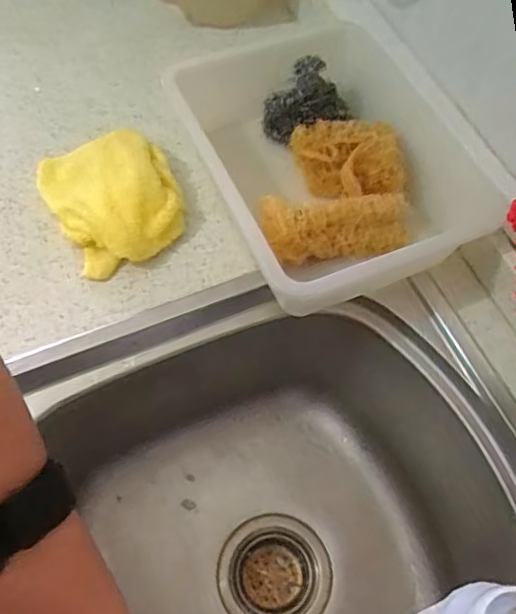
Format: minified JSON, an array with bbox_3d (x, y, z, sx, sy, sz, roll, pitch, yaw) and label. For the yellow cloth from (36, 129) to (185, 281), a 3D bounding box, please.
[{"bbox_3d":[-0.123,-0.098,0.517,0.104,0.039,0.125,-27,67,-15],"label":"yellow cloth"}]

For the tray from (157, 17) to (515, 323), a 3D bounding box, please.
[{"bbox_3d":[0.059,-0.121,0.509,0.197,0.073,0.250,-24,66,-13],"label":"tray"}]

